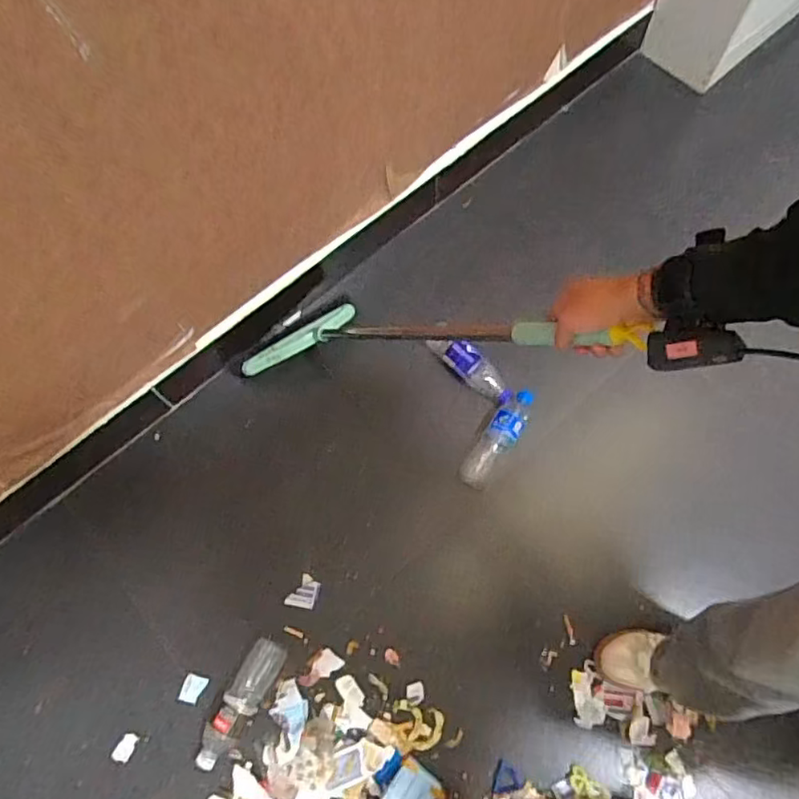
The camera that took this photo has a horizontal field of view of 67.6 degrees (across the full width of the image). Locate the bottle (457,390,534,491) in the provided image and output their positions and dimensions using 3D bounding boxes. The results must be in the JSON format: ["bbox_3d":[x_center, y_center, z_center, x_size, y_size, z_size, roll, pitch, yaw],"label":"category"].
[{"bbox_3d":[0.214,0.072,1.247,0.073,0.075,0.246,33,72,12],"label":"bottle"}]

